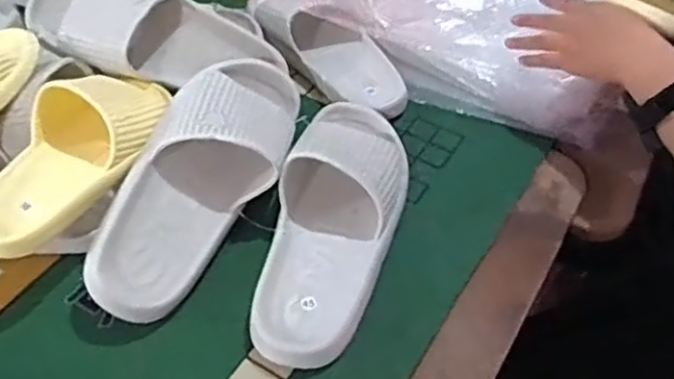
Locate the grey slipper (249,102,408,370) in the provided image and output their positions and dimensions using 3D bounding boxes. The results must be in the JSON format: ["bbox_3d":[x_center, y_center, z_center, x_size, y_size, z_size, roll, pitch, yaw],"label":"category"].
[{"bbox_3d":[0.001,0.019,0.613,0.113,0.068,0.289,11,48,6],"label":"grey slipper"}]

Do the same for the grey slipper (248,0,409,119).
[{"bbox_3d":[-0.012,-0.178,0.777,0.096,0.060,0.243,-26,55,-24],"label":"grey slipper"}]

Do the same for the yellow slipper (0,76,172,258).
[{"bbox_3d":[-0.239,-0.045,0.596,0.112,0.069,0.228,30,53,21],"label":"yellow slipper"}]

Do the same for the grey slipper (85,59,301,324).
[{"bbox_3d":[-0.116,-0.016,0.620,0.118,0.082,0.299,19,50,13],"label":"grey slipper"}]

